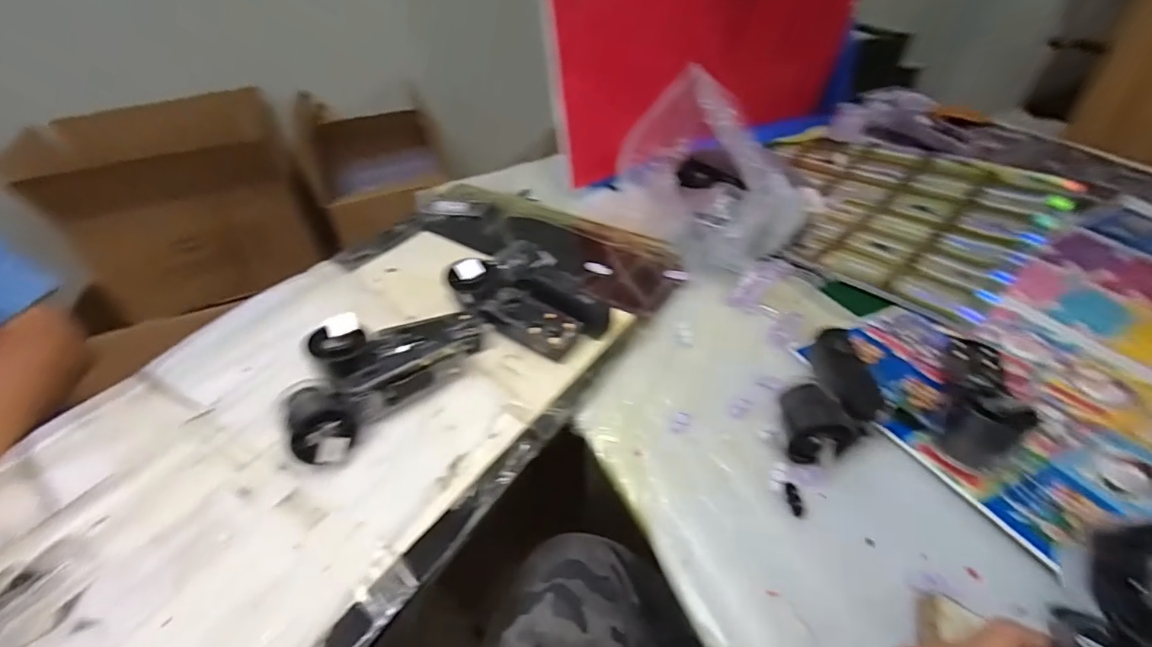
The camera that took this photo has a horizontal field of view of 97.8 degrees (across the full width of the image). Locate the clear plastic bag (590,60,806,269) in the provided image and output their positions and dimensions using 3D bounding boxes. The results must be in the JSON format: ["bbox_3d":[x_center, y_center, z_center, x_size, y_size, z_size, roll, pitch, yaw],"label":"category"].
[{"bbox_3d":[0.171,-0.213,0.658,0.185,0.200,0.244,-21,43,-20],"label":"clear plastic bag"}]

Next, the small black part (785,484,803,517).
[{"bbox_3d":[0.173,0.140,0.398,0.010,0.005,0.028,1,40,5],"label":"small black part"}]

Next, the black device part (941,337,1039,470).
[{"bbox_3d":[0.355,0.051,0.442,0.048,0.062,0.160,22,46,26],"label":"black device part"}]

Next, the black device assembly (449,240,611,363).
[{"bbox_3d":[-0.046,-0.033,0.554,0.166,0.044,0.115,28,49,31],"label":"black device assembly"}]

